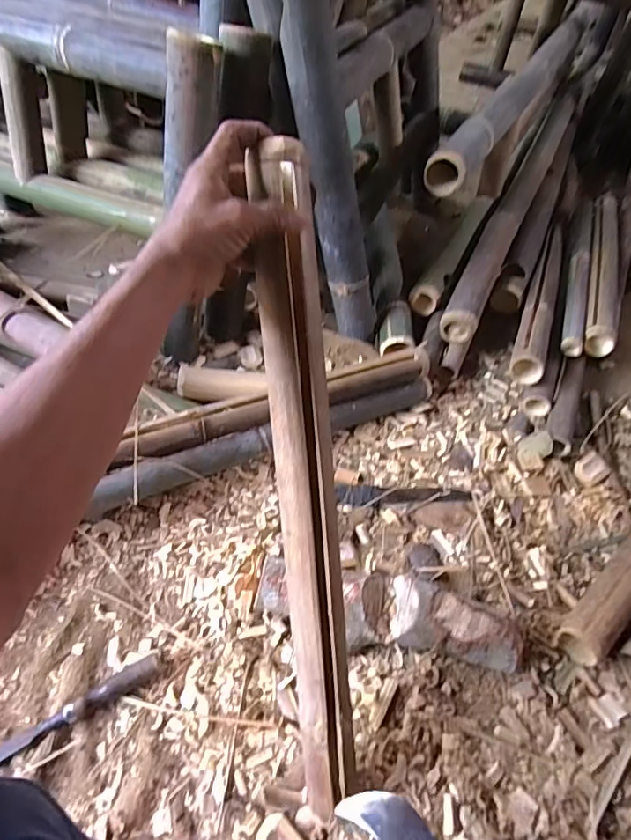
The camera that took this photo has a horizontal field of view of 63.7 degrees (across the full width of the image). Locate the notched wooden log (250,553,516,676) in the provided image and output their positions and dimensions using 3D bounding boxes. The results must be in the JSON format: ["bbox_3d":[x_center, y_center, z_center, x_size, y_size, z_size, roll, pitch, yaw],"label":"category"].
[{"bbox_3d":[0.089,0.253,0.655,0.328,0.061,0.089,9,50,2],"label":"notched wooden log"}]

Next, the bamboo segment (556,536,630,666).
[{"bbox_3d":[0.425,0.232,0.707,0.253,0.060,0.060,-33,60,-28],"label":"bamboo segment"}]

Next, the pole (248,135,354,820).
[{"bbox_3d":[-0.005,0.071,0.475,0.051,0.021,0.613,-5,97,-8],"label":"pole"}]

